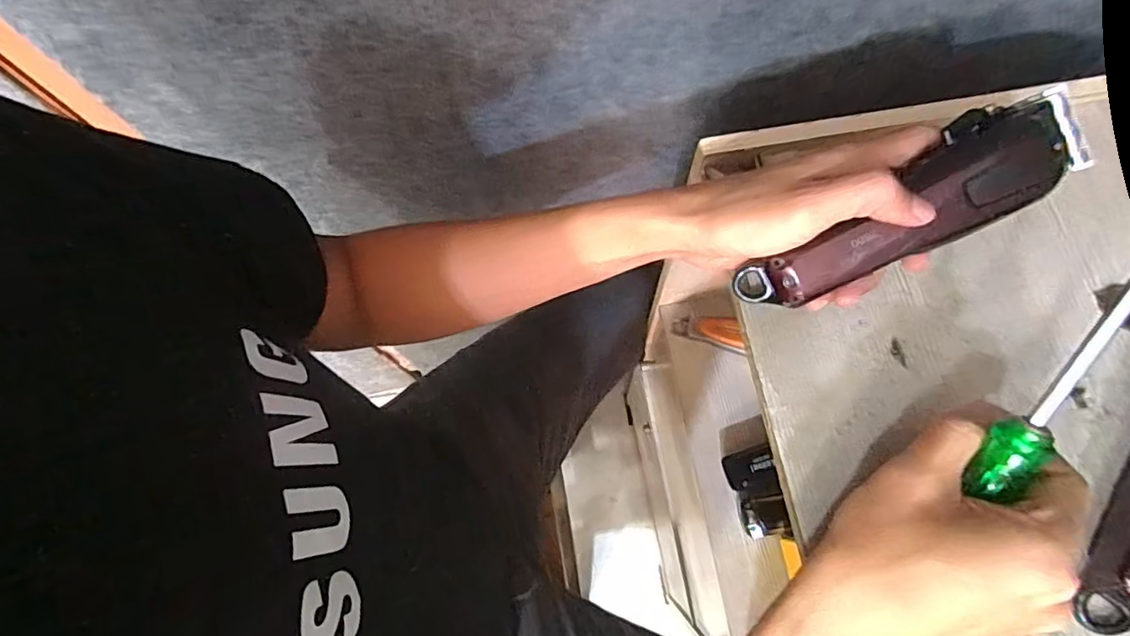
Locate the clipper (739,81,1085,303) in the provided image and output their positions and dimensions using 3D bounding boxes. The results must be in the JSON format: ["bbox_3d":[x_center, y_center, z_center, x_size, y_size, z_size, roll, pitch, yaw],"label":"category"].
[{"bbox_3d":[0.181,-0.055,0.299,0.180,0.039,0.049,-31,71,15],"label":"clipper"}]

